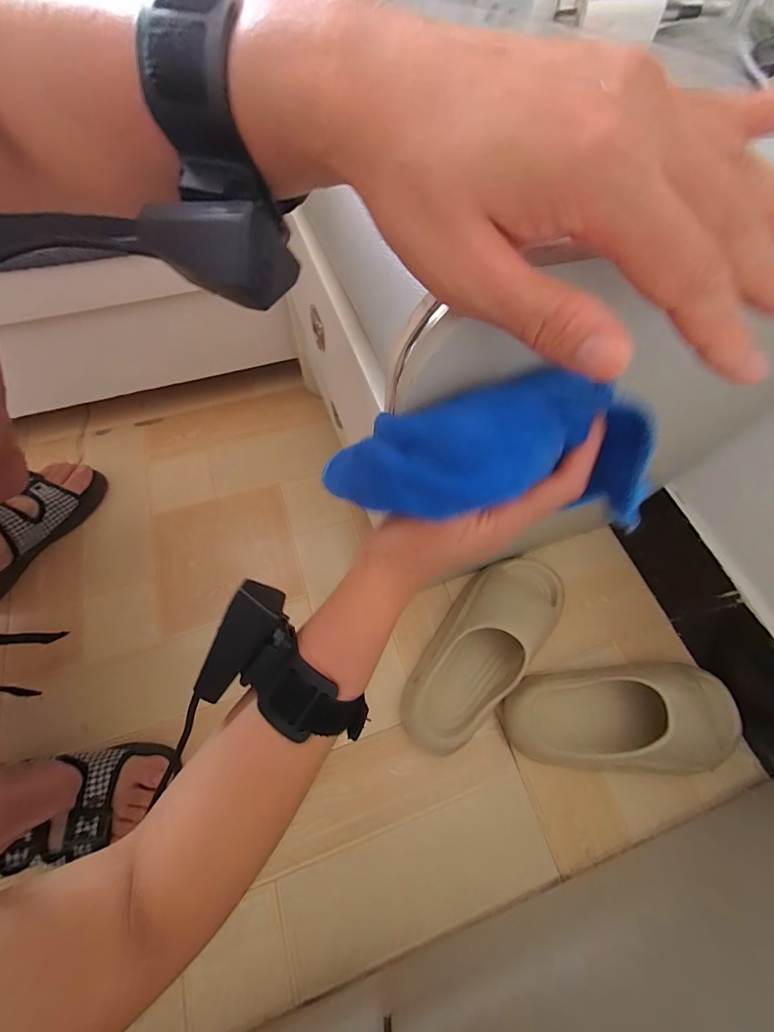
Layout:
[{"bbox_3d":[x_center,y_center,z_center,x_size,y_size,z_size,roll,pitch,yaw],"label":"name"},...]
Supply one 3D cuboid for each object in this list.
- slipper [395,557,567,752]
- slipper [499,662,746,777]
[{"bbox_3d":[0.126,0.158,0.488,0.107,0.084,0.286,40,69,16],"label":"slipper"},{"bbox_3d":[0.287,0.241,0.448,0.279,0.087,0.118,-1,64,-3],"label":"slipper"}]

